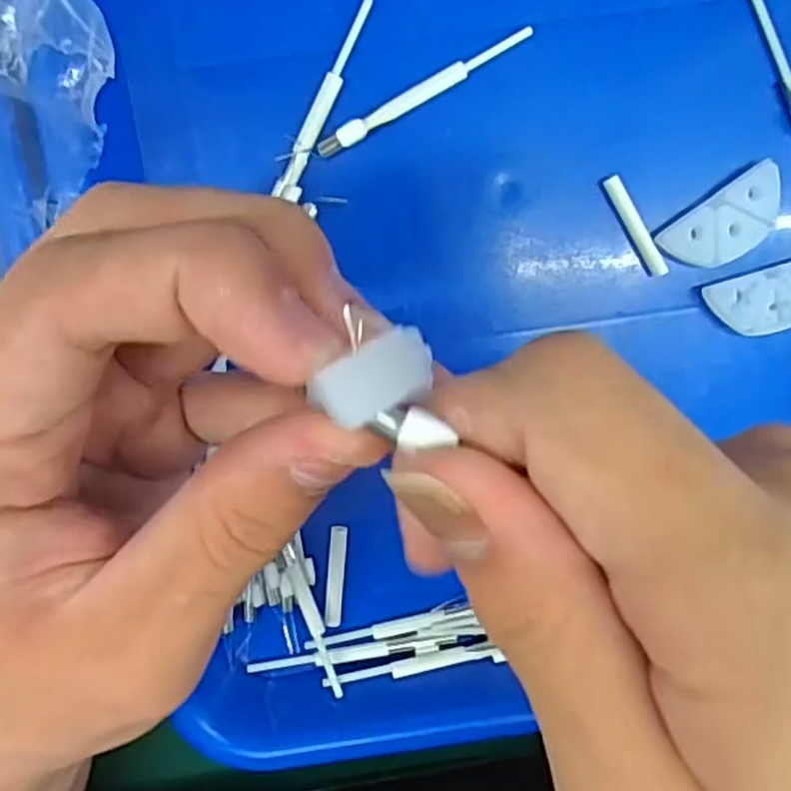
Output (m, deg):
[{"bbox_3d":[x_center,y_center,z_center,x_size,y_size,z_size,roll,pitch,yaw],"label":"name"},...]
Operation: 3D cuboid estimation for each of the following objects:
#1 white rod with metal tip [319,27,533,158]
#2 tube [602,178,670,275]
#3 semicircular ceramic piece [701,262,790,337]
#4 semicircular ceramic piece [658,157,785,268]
[{"bbox_3d":[0.009,-0.087,0.215,0.068,0.007,0.006,-29,101,3],"label":"white rod with metal tip"},{"bbox_3d":[0.073,-0.051,0.226,0.005,0.004,0.033,-31,100,3],"label":"tube"},{"bbox_3d":[0.116,-0.029,0.228,0.038,0.004,0.020,-16,101,0],"label":"semicircular ceramic piece"},{"bbox_3d":[0.100,-0.051,0.225,0.038,0.004,0.019,-36,100,4],"label":"semicircular ceramic piece"}]

